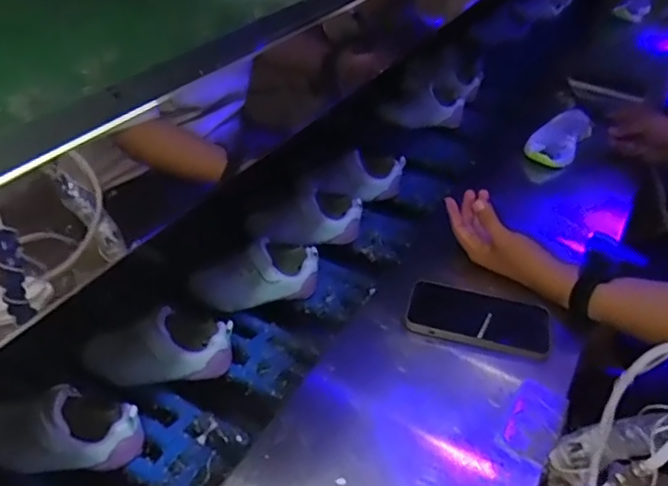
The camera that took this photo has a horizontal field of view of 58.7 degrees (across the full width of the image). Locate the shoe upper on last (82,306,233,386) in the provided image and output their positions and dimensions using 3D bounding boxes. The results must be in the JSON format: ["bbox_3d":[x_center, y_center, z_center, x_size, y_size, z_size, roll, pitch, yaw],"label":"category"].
[{"bbox_3d":[-0.194,0.118,0.651,0.159,0.077,0.064,5,37,8],"label":"shoe upper on last"}]

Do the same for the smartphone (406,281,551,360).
[{"bbox_3d":[0.164,0.088,0.680,0.159,0.016,0.088,9,38,13],"label":"smartphone"}]

